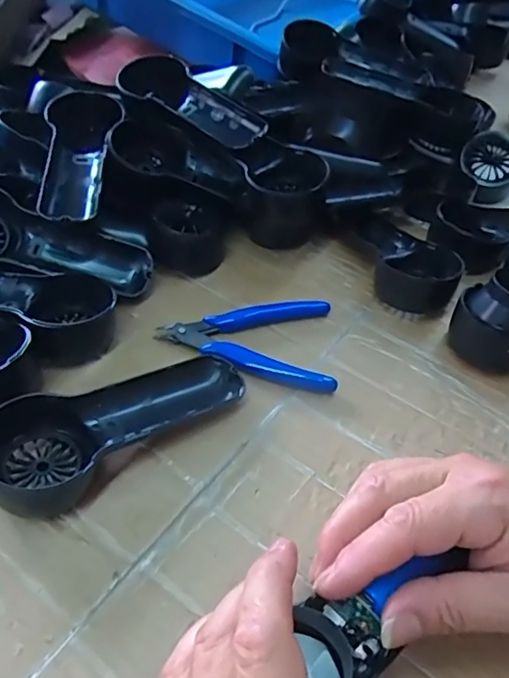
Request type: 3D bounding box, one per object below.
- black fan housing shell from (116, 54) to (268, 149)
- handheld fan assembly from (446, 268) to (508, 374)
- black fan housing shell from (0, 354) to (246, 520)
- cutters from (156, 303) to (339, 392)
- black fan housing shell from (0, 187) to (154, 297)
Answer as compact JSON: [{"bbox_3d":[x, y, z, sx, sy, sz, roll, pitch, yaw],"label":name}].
[{"bbox_3d":[-0.051,-0.199,0.448,0.148,0.027,0.048,29,52,23],"label":"black fan housing shell"},{"bbox_3d":[0.192,-0.039,0.396,0.059,0.056,0.144,26,51,21],"label":"handheld fan assembly"},{"bbox_3d":[-0.082,0.039,0.317,0.149,0.037,0.065,-28,54,-26],"label":"black fan housing shell"},{"bbox_3d":[-0.001,-0.005,0.380,0.120,0.012,0.073,11,47,7],"label":"cutters"},{"bbox_3d":[-0.151,-0.066,0.394,0.153,0.040,0.059,12,72,-5],"label":"black fan housing shell"}]

